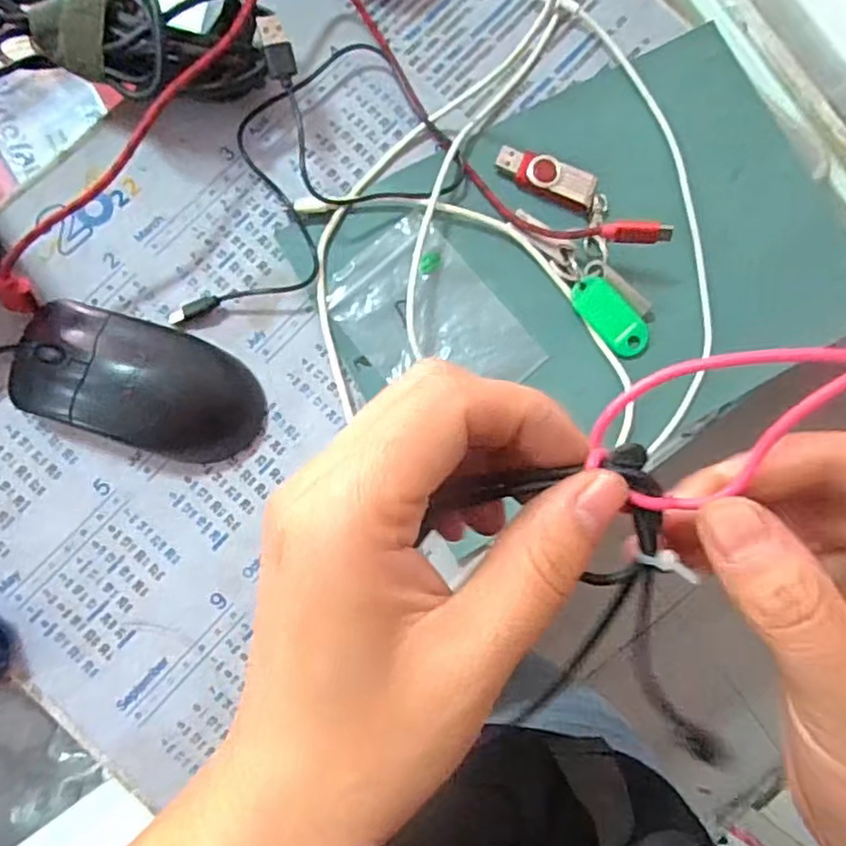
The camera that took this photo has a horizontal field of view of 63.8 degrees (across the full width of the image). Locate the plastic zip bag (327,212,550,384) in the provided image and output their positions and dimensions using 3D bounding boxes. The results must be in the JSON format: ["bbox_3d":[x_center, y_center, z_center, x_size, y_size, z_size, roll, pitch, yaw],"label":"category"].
[{"bbox_3d":[0.004,-0.050,0.341,0.073,0.004,0.100,-42,88,-8],"label":"plastic zip bag"}]

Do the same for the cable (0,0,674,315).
[{"bbox_3d":[-0.047,-0.154,0.325,0.308,0.046,0.170,-7,84,-6],"label":"cable"}]

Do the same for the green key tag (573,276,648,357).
[{"bbox_3d":[0.095,-0.054,0.345,0.020,0.004,0.046,-42,88,-8],"label":"green key tag"}]

